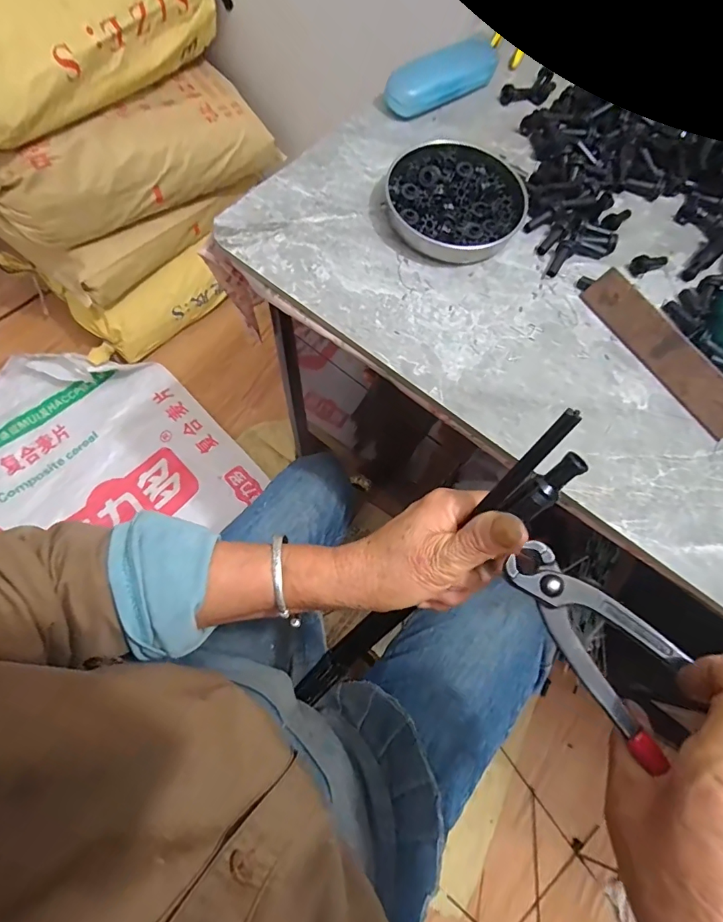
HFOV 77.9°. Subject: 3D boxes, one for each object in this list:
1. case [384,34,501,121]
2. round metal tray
[{"bbox_3d":[0.094,-0.443,0.516,0.148,0.035,0.051,-27,74,-13],"label":"case"},{"bbox_3d":[0.099,-0.269,0.454,0.133,0.028,0.140,1,70,-4],"label":"round metal tray"}]

